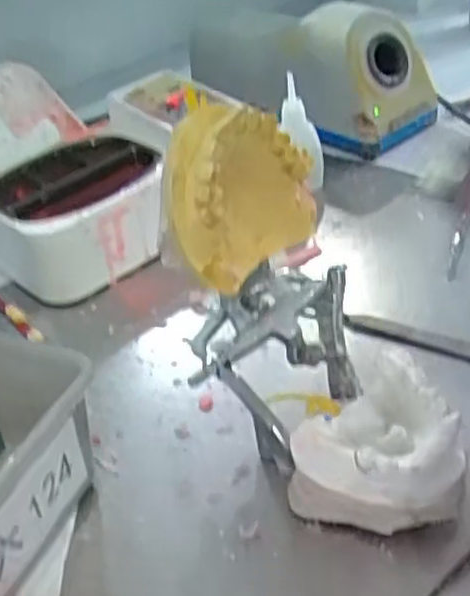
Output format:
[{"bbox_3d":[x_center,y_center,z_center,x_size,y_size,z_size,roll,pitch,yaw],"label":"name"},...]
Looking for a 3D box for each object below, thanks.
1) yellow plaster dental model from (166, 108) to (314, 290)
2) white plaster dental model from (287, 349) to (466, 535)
[{"bbox_3d":[0.003,-0.042,0.297,0.024,0.069,0.064,27,48,37],"label":"yellow plaster dental model"},{"bbox_3d":[0.064,0.064,0.320,0.065,0.044,0.064,11,41,21],"label":"white plaster dental model"}]

